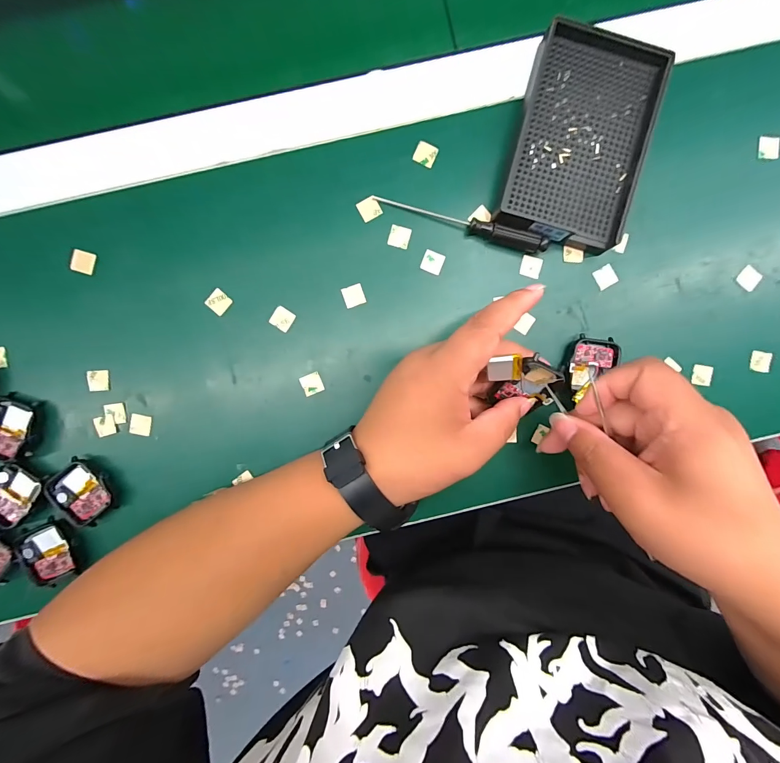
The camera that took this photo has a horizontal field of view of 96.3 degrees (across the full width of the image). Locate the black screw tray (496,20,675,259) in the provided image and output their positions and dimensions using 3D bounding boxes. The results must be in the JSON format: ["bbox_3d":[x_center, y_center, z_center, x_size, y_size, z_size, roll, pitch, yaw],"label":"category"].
[{"bbox_3d":[0.137,-0.175,0.254,0.091,0.025,0.145,13,92,-2],"label":"black screw tray"}]

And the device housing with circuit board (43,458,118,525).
[{"bbox_3d":[-0.230,0.084,0.263,0.039,0.011,0.044,-39,92,0],"label":"device housing with circuit board"}]

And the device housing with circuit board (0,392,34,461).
[{"bbox_3d":[-0.282,0.033,0.257,0.035,0.014,0.043,21,91,-2],"label":"device housing with circuit board"}]

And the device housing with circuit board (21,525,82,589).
[{"bbox_3d":[-0.256,0.130,0.262,0.036,0.006,0.043,-16,92,-1],"label":"device housing with circuit board"}]

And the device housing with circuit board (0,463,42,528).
[{"bbox_3d":[-0.280,0.084,0.258,0.033,0.007,0.043,38,91,-2],"label":"device housing with circuit board"}]

